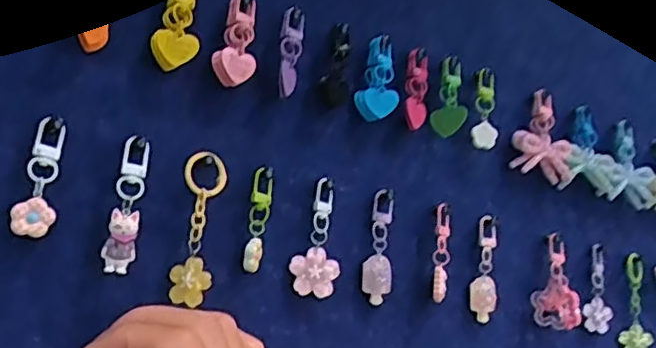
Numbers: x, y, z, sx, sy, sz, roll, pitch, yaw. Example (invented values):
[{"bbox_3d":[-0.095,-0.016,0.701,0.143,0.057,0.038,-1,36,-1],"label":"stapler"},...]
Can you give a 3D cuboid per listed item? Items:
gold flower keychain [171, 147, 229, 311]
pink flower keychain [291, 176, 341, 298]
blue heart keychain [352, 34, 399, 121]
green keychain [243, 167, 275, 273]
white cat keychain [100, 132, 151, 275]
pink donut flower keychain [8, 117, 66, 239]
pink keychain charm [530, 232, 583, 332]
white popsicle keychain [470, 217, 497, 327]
[{"bbox_3d":[-0.066,0.027,0.341,0.020,0.076,0.011,7,-15,-3],"label":"gold flower keychain"},{"bbox_3d":[-0.005,0.036,0.380,0.026,0.065,0.006,9,-15,-11],"label":"pink flower keychain"},{"bbox_3d":[0.032,-0.062,0.416,0.025,0.058,0.010,7,-15,-3],"label":"blue heart keychain"},{"bbox_3d":[-0.038,0.025,0.361,0.011,0.054,0.010,8,-15,-6],"label":"green keychain"},{"bbox_3d":[-0.098,0.015,0.323,0.014,0.066,0.006,12,-16,-20],"label":"white cat keychain"},{"bbox_3d":[-0.135,0.001,0.311,0.018,0.056,0.006,17,-18,-35],"label":"pink donut flower keychain"},{"bbox_3d":[0.159,0.074,0.457,0.028,0.063,0.019,7,-15,-2],"label":"pink keychain charm"},{"bbox_3d":[0.103,0.062,0.435,0.016,0.067,0.015,2,-15,13],"label":"white popsicle keychain"}]

